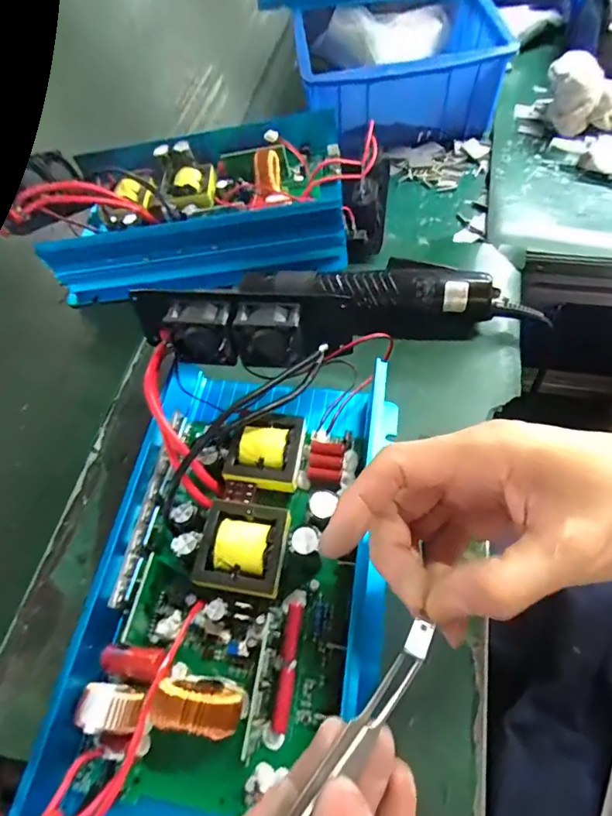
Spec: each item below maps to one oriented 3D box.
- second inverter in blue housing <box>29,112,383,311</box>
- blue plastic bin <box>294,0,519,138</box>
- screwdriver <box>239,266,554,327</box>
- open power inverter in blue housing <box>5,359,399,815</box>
[{"bbox_3d":[-0.082,-0.194,0.434,0.293,0.073,0.152,-5,61,0],"label":"second inverter in blue housing"},{"bbox_3d":[0.091,-0.345,0.486,0.204,0.083,0.155,0,61,3],"label":"blue plastic bin"},{"bbox_3d":[0.065,-0.087,0.366,0.229,0.042,0.028,7,62,6],"label":"screwdriver"},{"bbox_3d":[-0.034,0.084,0.265,0.159,0.063,0.269,9,62,8],"label":"open power inverter in blue housing"}]

